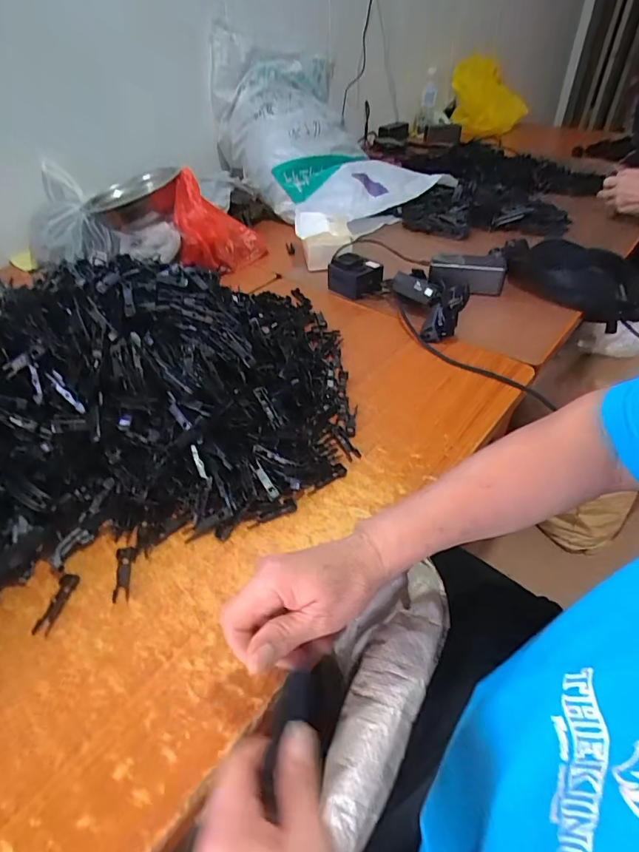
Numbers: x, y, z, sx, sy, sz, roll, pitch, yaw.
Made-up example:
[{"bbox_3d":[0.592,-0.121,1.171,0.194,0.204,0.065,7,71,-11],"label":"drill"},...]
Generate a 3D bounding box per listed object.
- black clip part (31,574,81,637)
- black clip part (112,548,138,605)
[{"bbox_3d":[-0.235,0.158,0.402,0.015,0.005,0.054,6,44,7],"label":"black clip part"},{"bbox_3d":[-0.185,0.138,0.423,0.018,0.005,0.053,-5,44,-4],"label":"black clip part"}]

